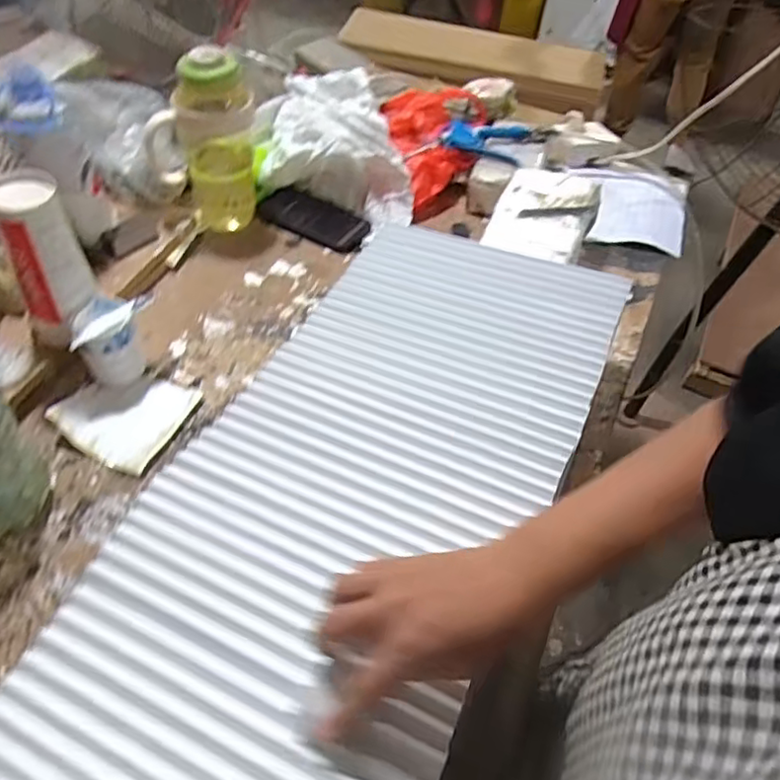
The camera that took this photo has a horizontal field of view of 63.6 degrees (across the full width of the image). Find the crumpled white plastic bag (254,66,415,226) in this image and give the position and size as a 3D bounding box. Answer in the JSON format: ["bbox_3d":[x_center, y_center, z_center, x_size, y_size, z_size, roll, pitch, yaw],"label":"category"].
[{"bbox_3d":[-0.092,-0.359,0.937,0.191,0.121,0.224,-11,53,-15],"label":"crumpled white plastic bag"}]

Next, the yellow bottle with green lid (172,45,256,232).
[{"bbox_3d":[-0.232,-0.337,0.855,0.091,0.240,0.072,-7,52,-12],"label":"yellow bottle with green lid"}]

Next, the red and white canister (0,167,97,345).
[{"bbox_3d":[-0.356,-0.134,0.653,0.072,0.168,0.061,-24,57,-23],"label":"red and white canister"}]

